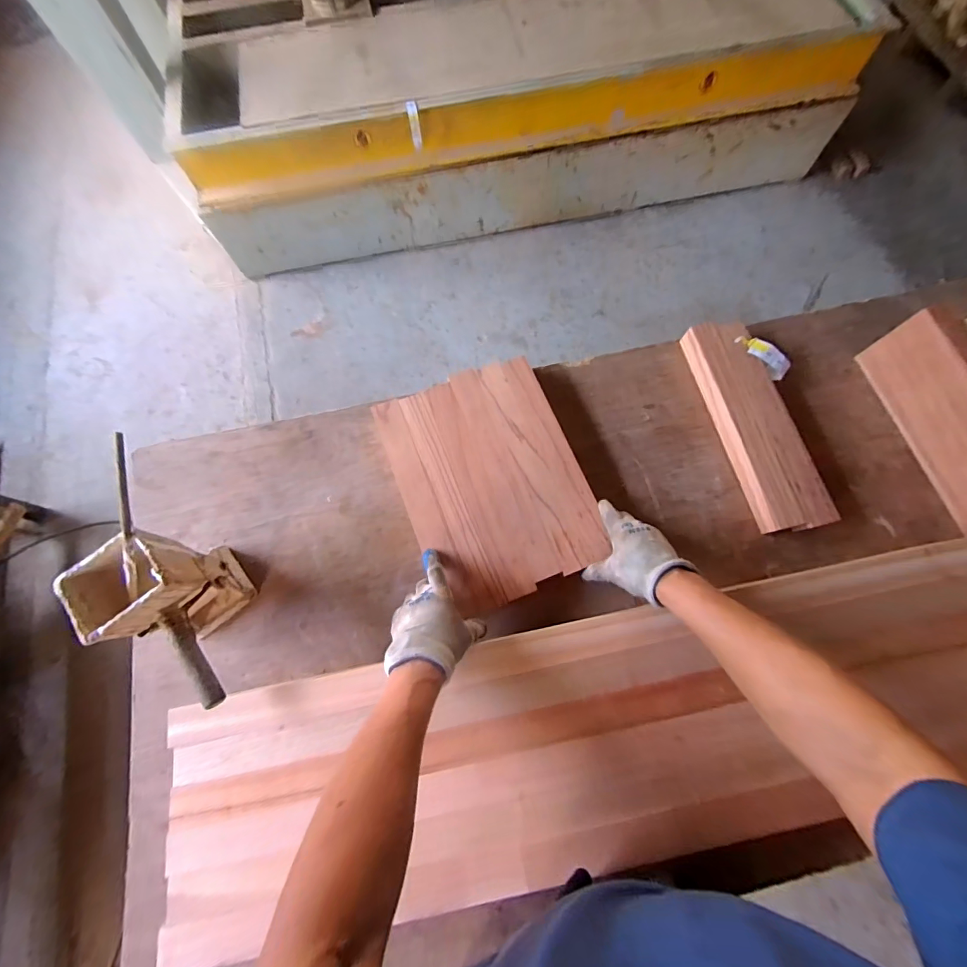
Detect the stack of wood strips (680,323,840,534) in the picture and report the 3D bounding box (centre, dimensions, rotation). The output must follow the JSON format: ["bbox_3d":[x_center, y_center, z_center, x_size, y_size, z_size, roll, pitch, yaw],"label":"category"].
[{"bbox_3d":[0.459,-0.105,0.714,0.098,0.050,0.380,-14,74,-3],"label":"stack of wood strips"}]

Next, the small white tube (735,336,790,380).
[{"bbox_3d":[0.487,-0.225,0.722,0.043,0.018,0.097,-36,76,-10],"label":"small white tube"}]

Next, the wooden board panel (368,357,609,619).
[{"bbox_3d":[0.012,-0.010,0.669,0.275,0.015,0.366,-21,74,-6],"label":"wooden board panel"}]

